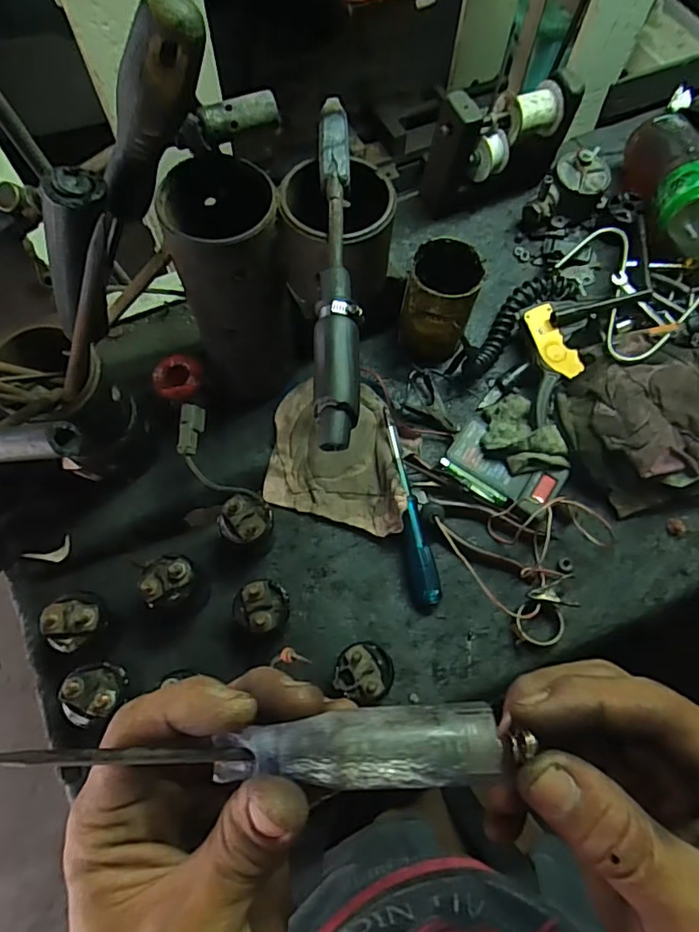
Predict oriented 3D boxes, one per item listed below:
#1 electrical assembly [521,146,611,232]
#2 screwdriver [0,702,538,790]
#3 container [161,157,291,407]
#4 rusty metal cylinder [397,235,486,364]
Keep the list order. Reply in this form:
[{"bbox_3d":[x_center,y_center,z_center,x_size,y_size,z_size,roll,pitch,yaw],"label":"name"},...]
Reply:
[{"bbox_3d":[0.273,-0.336,0.672,0.065,0.064,0.101,38,72,13],"label":"electrical assembly"},{"bbox_3d":[-0.029,0.092,0.175,0.173,0.017,0.022,-4,68,4],"label":"screwdriver"},{"bbox_3d":[-0.107,-0.151,0.498,0.092,0.229,0.093,-13,69,-7],"label":"container"},{"bbox_3d":[0.096,-0.168,0.577,0.074,0.115,0.083,13,68,4],"label":"rusty metal cylinder"}]

